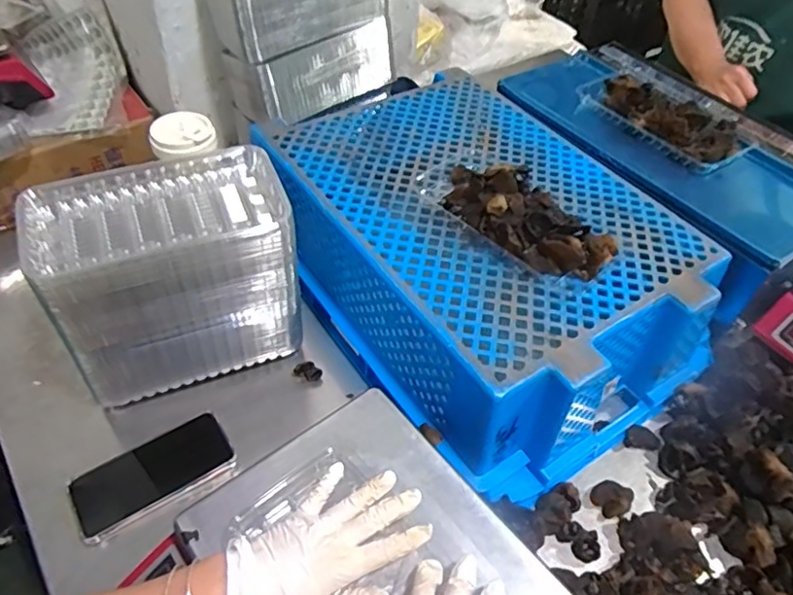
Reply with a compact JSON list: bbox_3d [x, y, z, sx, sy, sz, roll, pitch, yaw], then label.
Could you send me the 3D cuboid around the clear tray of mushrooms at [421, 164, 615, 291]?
[{"bbox_3d":[0.142,-0.110,0.665,0.134,0.049,0.243,-26,55,-25],"label":"clear tray of mushrooms"}]

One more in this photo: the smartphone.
[{"bbox_3d":[-0.255,0.183,0.610,0.155,0.015,0.082,-26,55,-25],"label":"smartphone"}]

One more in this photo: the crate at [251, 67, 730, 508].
[{"bbox_3d":[0.103,-0.061,0.751,0.386,0.156,0.543,-24,54,-24],"label":"crate"}]

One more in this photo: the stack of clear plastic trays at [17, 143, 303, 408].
[{"bbox_3d":[-0.240,-0.015,0.641,0.241,0.216,0.136,-17,51,-19],"label":"stack of clear plastic trays"}]

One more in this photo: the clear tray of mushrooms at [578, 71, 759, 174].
[{"bbox_3d":[0.377,-0.255,0.834,0.099,0.057,0.236,-24,54,-24],"label":"clear tray of mushrooms"}]

